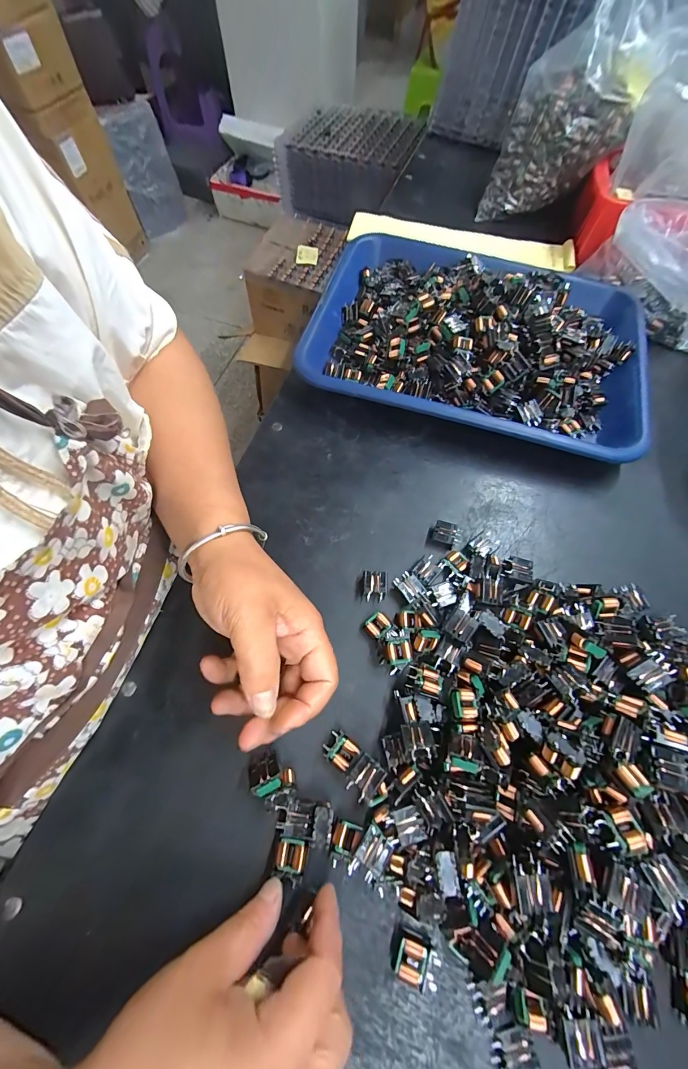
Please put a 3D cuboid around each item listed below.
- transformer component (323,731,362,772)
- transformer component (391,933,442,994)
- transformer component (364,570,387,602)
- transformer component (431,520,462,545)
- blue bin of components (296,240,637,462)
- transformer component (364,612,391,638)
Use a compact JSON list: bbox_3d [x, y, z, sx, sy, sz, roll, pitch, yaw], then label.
[{"bbox_3d":[-0.002,0.145,0.250,0.022,0.007,0.020,36,69,13],"label":"transformer component"},{"bbox_3d":[0.041,0.240,0.209,0.024,0.009,0.018,23,66,8],"label":"transformer component"},{"bbox_3d":[0.025,0.041,0.297,0.018,0.011,0.021,4,65,-1],"label":"transformer component"},{"bbox_3d":[0.087,0.000,0.318,0.022,0.012,0.019,20,66,7],"label":"transformer component"},{"bbox_3d":[0.139,-0.211,0.389,0.343,0.070,0.251,17,66,5],"label":"blue bin of components"},{"bbox_3d":[0.026,0.071,0.286,0.017,0.011,0.016,-41,73,-19],"label":"transformer component"}]

